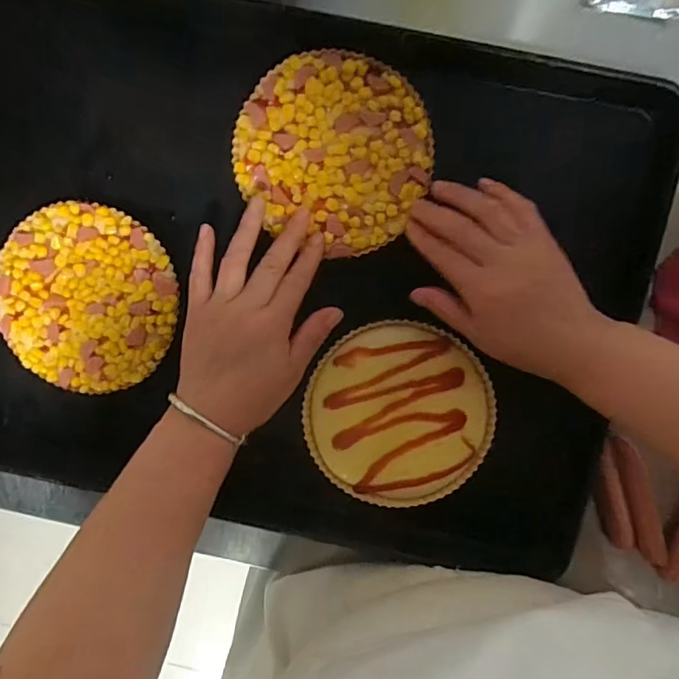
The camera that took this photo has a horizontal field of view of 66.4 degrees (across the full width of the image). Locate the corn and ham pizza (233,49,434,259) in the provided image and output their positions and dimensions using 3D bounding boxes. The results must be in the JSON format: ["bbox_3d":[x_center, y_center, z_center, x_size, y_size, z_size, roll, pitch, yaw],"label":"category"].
[{"bbox_3d":[-0.005,-0.140,0.389,0.142,0.009,0.134,1,99,4],"label":"corn and ham pizza"}]

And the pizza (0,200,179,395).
[{"bbox_3d":[-0.201,-0.033,0.419,0.138,0.024,0.141,1,99,4],"label":"pizza"}]

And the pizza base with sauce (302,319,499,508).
[{"bbox_3d":[0.047,0.061,0.419,0.147,0.009,0.143,17,100,1],"label":"pizza base with sauce"}]

